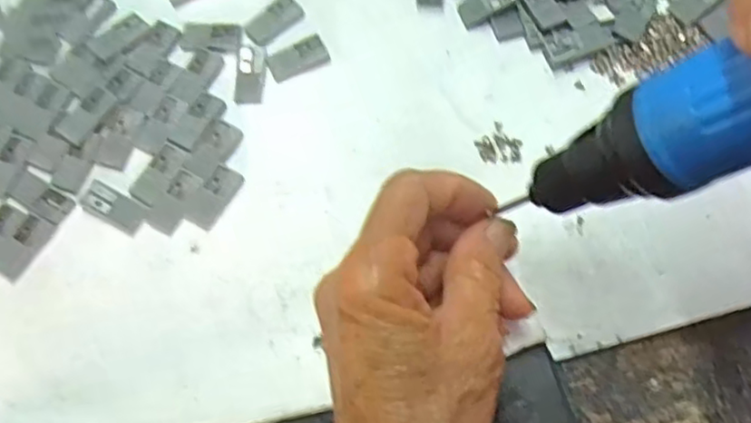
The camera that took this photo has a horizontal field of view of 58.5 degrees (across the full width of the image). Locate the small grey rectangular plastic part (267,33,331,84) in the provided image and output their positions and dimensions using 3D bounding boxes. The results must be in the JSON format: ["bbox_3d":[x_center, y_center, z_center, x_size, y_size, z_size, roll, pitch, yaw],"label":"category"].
[{"bbox_3d":[-0.036,-0.072,0.313,0.028,0.004,0.016,-26,72,-8],"label":"small grey rectangular plastic part"}]

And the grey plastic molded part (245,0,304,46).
[{"bbox_3d":[-0.049,-0.092,0.319,0.029,0.004,0.016,-43,74,-13],"label":"grey plastic molded part"}]

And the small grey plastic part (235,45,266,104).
[{"bbox_3d":[-0.058,-0.064,0.310,0.013,0.004,0.030,-2,70,1],"label":"small grey plastic part"}]

